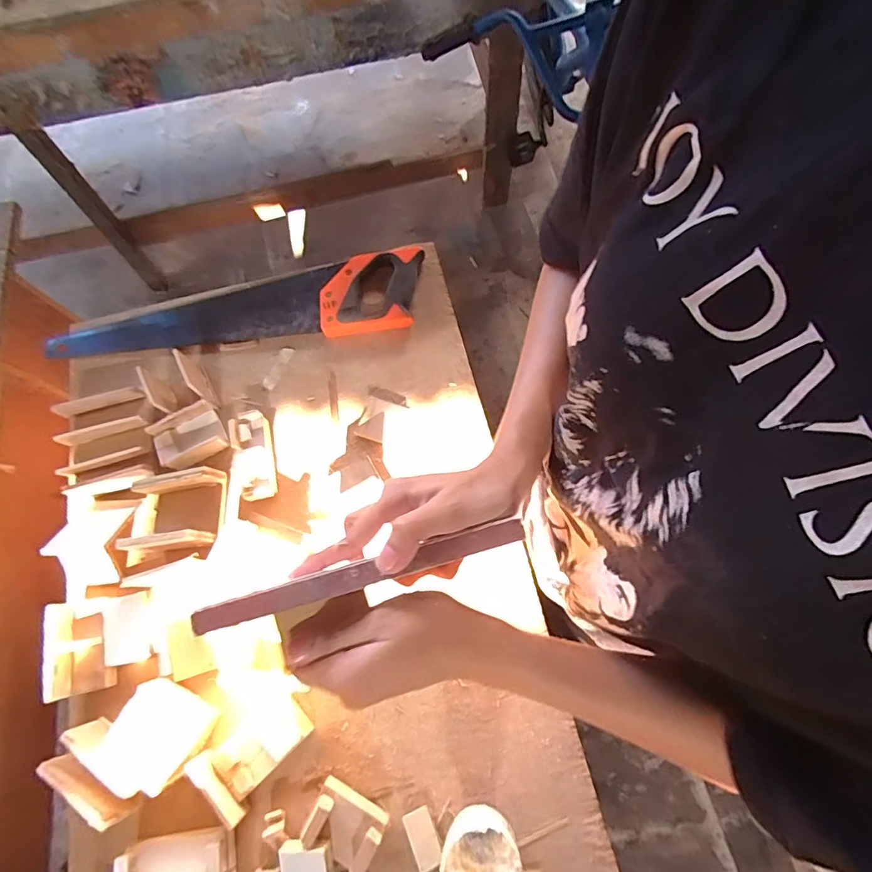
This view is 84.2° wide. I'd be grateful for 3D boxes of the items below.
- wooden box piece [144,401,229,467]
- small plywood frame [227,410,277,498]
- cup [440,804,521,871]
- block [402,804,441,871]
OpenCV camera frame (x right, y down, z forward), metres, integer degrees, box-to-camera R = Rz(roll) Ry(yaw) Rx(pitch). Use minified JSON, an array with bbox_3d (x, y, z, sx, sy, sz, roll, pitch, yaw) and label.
[{"bbox_3d":[-0.308,0.001,0.601,0.079,0.032,0.060,-29,73,-6],"label":"wooden box piece"},{"bbox_3d":[-0.224,0.022,0.590,0.046,0.015,0.110,-6,73,-26],"label":"small plywood frame"},{"bbox_3d":[0.037,0.369,0.435,0.063,0.087,0.068,-1,72,3],"label":"cup"},{"bbox_3d":[-0.013,0.392,0.468,0.029,0.014,0.048,-22,72,-7],"label":"block"}]

